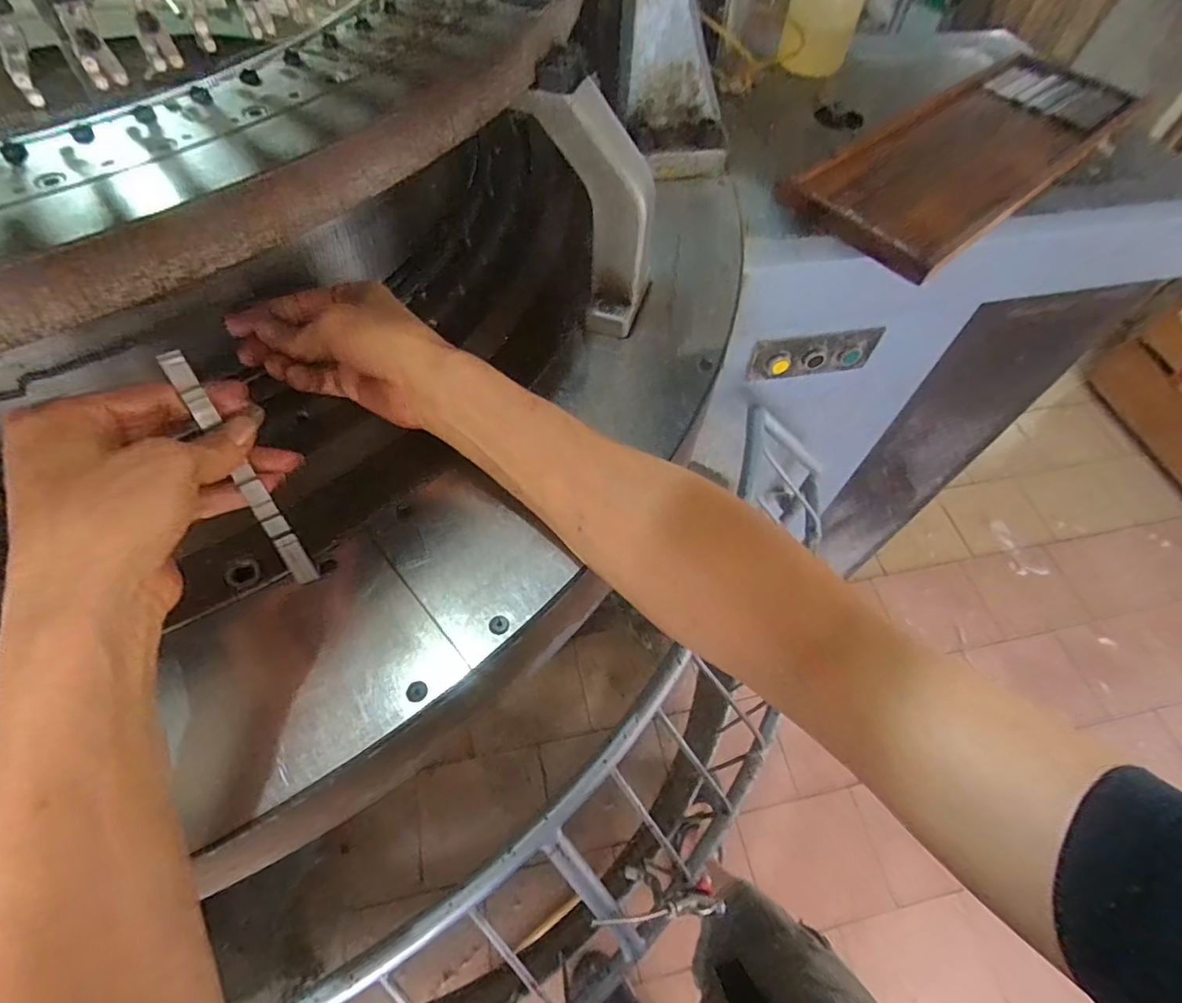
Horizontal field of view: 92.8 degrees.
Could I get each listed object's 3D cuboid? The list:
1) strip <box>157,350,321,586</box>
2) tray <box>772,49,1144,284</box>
[{"bbox_3d":[-0.187,-0.012,0.305,0.012,0.139,0.007,-27,29,-18],"label":"strip"},{"bbox_3d":[0.420,-0.391,0.617,0.505,0.040,0.168,-37,67,-22],"label":"tray"}]

